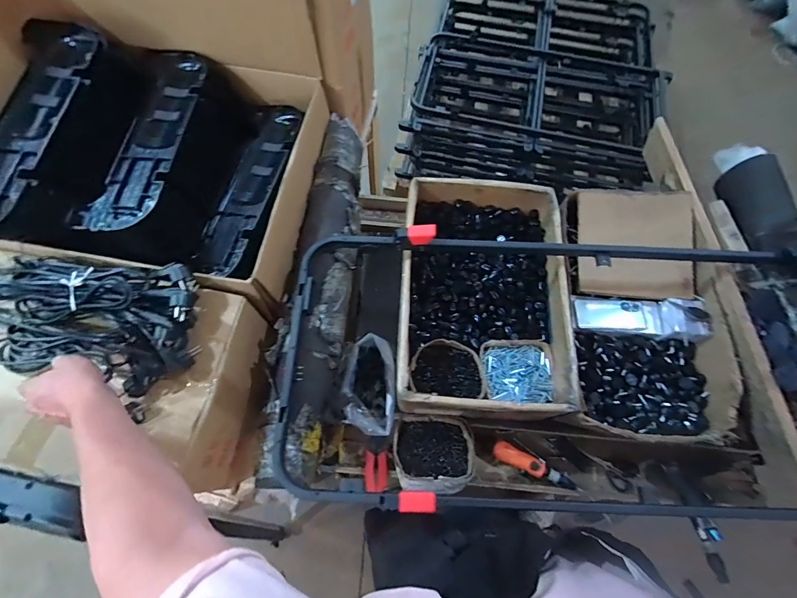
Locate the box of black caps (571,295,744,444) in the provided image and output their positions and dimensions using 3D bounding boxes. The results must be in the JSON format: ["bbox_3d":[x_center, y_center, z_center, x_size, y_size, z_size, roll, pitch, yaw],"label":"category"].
[{"bbox_3d":[0.531,0.141,0.829,0.315,0.127,0.321,4,68,1],"label":"box of black caps"}]

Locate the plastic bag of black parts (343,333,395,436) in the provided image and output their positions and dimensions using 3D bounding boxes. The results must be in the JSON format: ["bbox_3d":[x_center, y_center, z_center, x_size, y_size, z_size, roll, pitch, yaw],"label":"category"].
[{"bbox_3d":[-0.064,0.189,0.845,0.108,0.115,0.208,0,68,-1],"label":"plastic bag of black parts"}]

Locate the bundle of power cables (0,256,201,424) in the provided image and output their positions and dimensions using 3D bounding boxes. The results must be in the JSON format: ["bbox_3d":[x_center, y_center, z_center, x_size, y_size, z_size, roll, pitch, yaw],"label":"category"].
[{"bbox_3d":[-0.596,0.048,0.661,0.486,0.095,0.243,1,68,7],"label":"bundle of power cables"}]

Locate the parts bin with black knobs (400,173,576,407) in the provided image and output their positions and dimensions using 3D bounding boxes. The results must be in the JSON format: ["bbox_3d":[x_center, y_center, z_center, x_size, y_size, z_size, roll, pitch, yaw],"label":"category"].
[{"bbox_3d":[0.184,-0.020,0.867,0.351,0.132,0.541,2,68,0],"label":"parts bin with black knobs"}]

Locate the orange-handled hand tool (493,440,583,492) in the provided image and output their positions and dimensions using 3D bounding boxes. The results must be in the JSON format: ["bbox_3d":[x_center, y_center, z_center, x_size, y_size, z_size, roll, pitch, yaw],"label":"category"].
[{"bbox_3d":[0.306,0.373,0.845,0.191,0.028,0.037,25,70,9],"label":"orange-handled hand tool"}]

